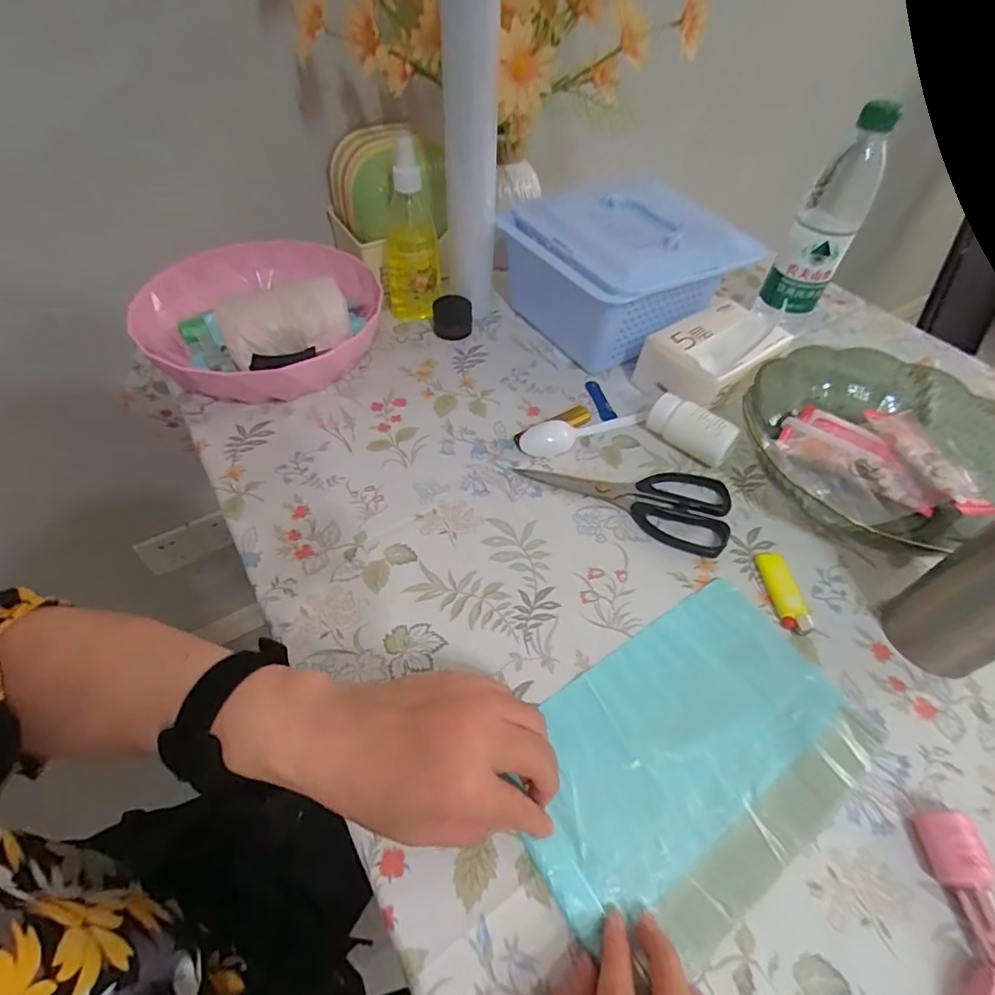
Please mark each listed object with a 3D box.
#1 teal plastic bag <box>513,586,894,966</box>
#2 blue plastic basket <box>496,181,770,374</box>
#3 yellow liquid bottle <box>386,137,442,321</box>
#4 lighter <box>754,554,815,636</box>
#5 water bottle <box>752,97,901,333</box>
[{"bbox_3d":[0.119,0.159,0.329,0.223,0.009,0.146,-27,57,-22],"label":"teal plastic bag"},{"bbox_3d":[0.126,-0.250,0.585,0.190,0.126,0.202,-23,56,-20],"label":"blue plastic basket"},{"bbox_3d":[-0.095,-0.283,0.565,0.058,0.183,0.052,-7,52,-8],"label":"yellow liquid bottle"},{"bbox_3d":[0.220,0.072,0.403,0.021,0.011,0.066,-1,51,-4],"label":"lighter"},{"bbox_3d":[0.344,-0.278,0.555,0.058,0.224,0.068,29,55,19],"label":"water bottle"}]

